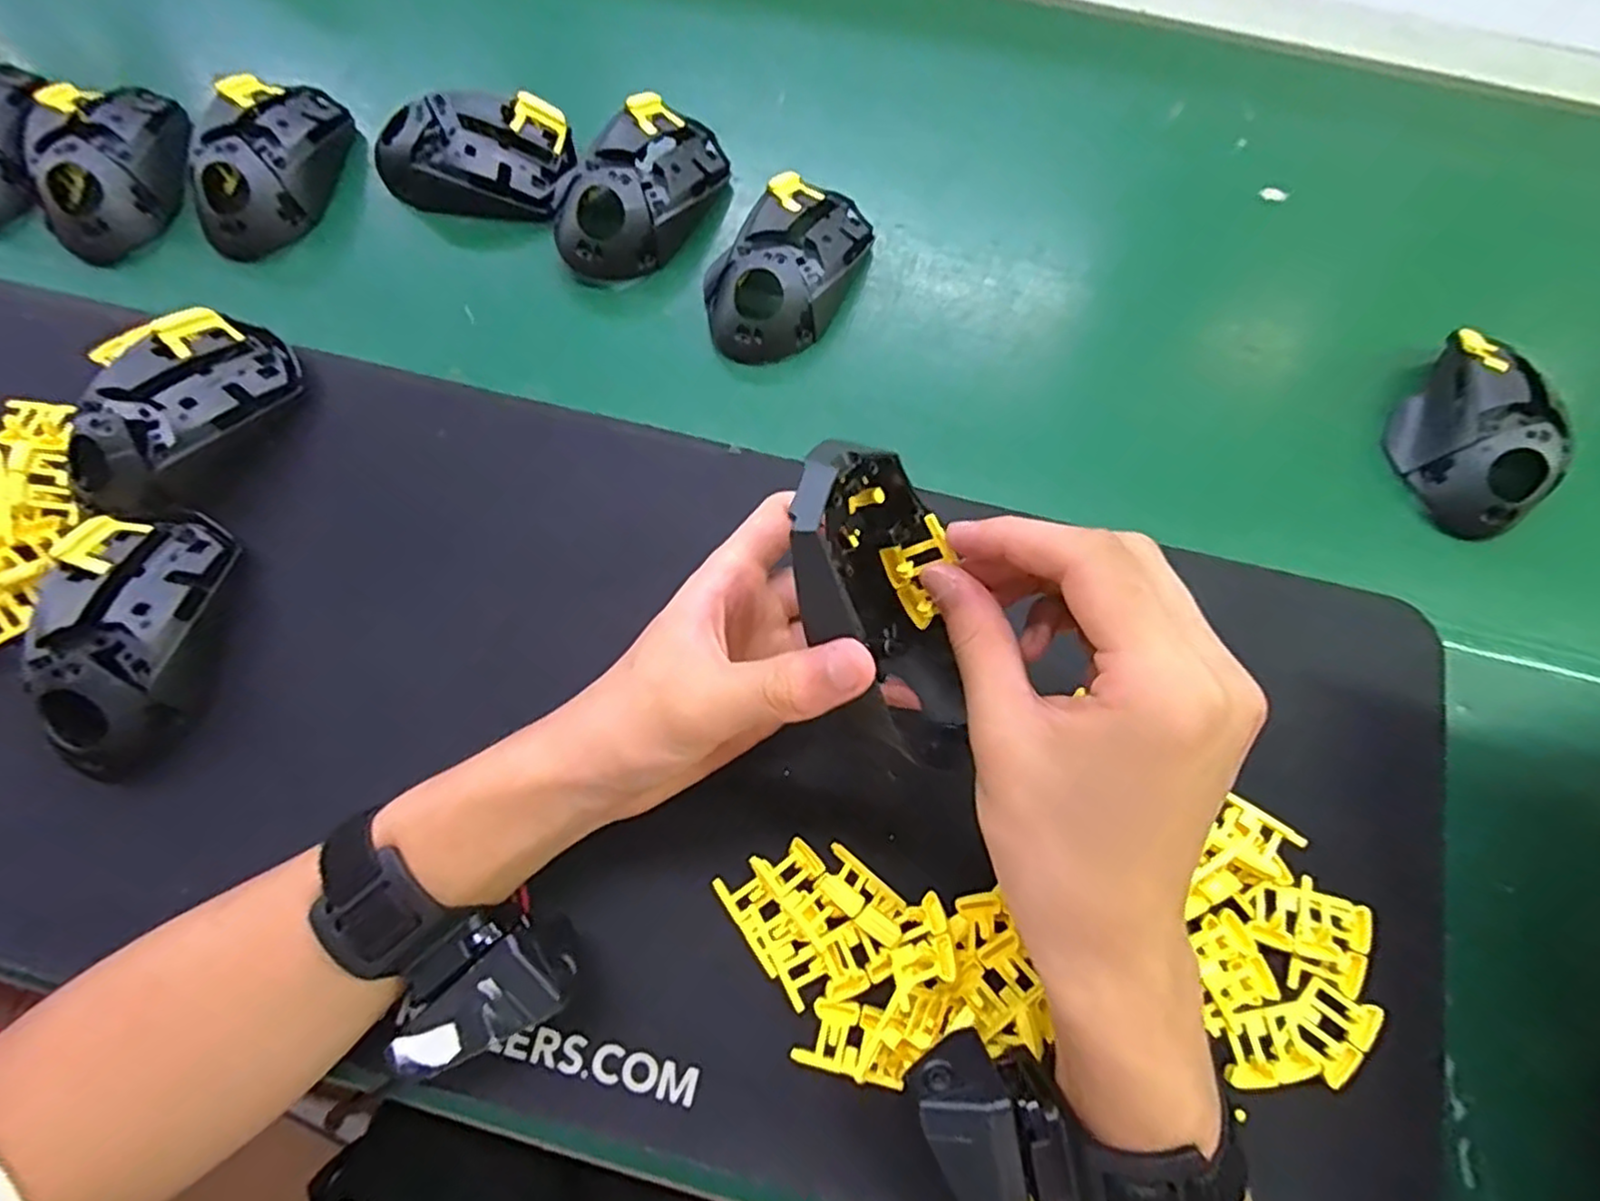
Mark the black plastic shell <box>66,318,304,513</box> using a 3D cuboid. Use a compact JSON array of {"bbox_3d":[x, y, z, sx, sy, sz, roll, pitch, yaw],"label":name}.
[{"bbox_3d":[-0.300,-0.093,0.339,0.057,0.027,0.109,35,74,10],"label":"black plastic shell"}]

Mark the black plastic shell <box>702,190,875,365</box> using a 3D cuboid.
[{"bbox_3d":[-0.006,-0.185,0.388,0.069,0.036,0.119,31,73,9],"label":"black plastic shell"}]

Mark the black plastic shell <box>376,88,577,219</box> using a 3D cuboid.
[{"bbox_3d":[-0.187,-0.262,0.411,0.106,0.032,0.065,6,71,0],"label":"black plastic shell"}]

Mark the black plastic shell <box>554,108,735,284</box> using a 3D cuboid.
[{"bbox_3d":[-0.088,-0.233,0.400,0.066,0.039,0.116,23,72,6],"label":"black plastic shell"}]

